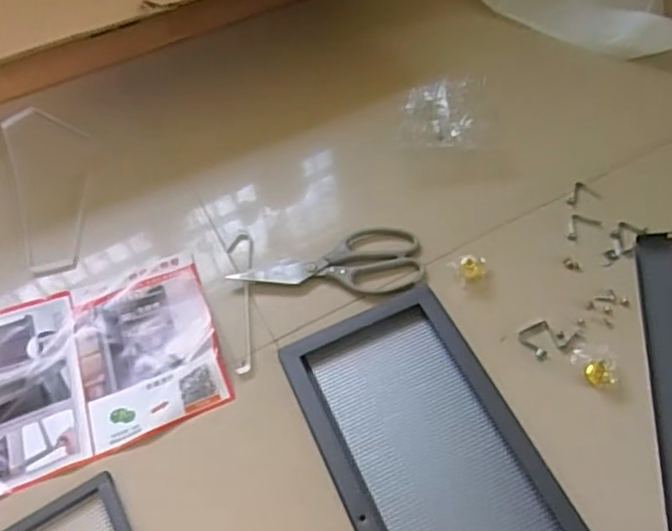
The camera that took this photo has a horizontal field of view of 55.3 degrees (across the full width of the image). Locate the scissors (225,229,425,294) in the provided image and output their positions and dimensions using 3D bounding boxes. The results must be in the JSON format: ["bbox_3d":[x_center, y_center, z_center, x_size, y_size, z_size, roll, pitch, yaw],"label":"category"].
[{"bbox_3d":[-0.007,-0.004,0.705,0.200,0.006,0.080,-2,57,4],"label":"scissors"}]

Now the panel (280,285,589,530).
[{"bbox_3d":[0.093,0.185,0.561,0.167,0.027,0.357,-22,58,-9],"label":"panel"}]

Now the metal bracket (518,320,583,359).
[{"bbox_3d":[0.211,0.070,0.631,0.055,0.006,0.035,-17,57,-6],"label":"metal bracket"}]

